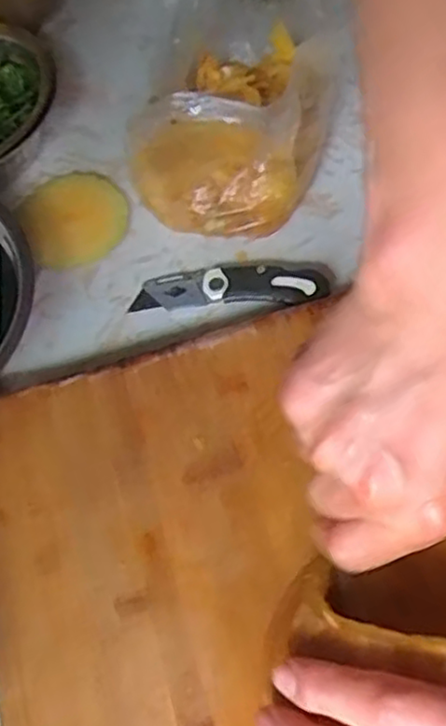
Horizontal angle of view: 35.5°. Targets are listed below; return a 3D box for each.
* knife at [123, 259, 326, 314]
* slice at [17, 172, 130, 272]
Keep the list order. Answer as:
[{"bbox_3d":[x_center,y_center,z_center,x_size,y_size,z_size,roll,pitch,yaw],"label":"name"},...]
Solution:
[{"bbox_3d":[0.003,-0.058,0.504,0.137,0.019,0.042,-2,62,2],"label":"knife"},{"bbox_3d":[-0.117,-0.113,0.549,0.080,0.013,0.085,-1,62,2],"label":"slice"}]

